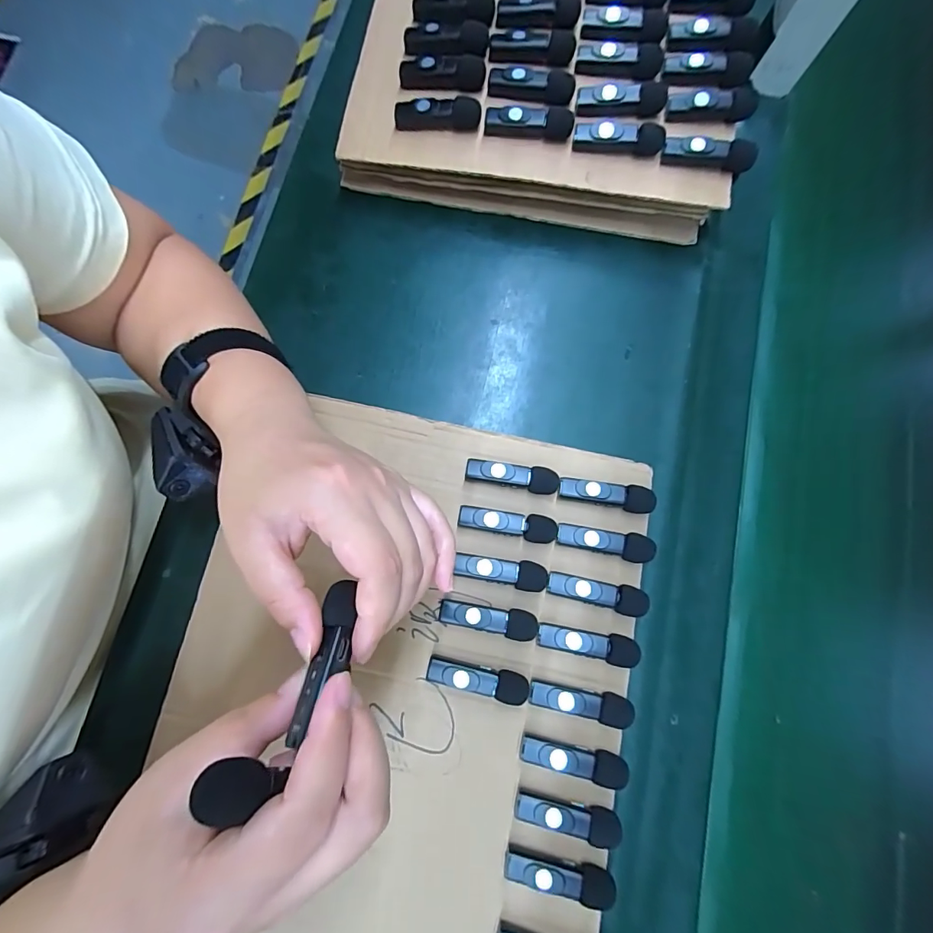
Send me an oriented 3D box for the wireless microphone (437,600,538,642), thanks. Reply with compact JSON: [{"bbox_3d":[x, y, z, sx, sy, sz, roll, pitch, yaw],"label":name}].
[{"bbox_3d":[0.015,0.102,0.296,0.064,0.016,0.019,7,78,1],"label":"wireless microphone"}]

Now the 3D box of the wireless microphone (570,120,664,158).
[{"bbox_3d":[0.111,-0.239,0.323,0.064,0.017,0.014,3,79,-2],"label":"wireless microphone"}]

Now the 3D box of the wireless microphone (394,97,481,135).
[{"bbox_3d":[-0.022,-0.265,0.332,0.064,0.016,0.012,5,79,-2],"label":"wireless microphone"}]

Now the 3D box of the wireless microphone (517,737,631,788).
[{"bbox_3d":[0.067,0.183,0.277,0.064,0.015,0.018,11,78,2],"label":"wireless microphone"}]

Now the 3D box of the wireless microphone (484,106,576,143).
[{"bbox_3d":[0.046,-0.254,0.327,0.064,0.018,0.014,3,79,-2],"label":"wireless microphone"}]

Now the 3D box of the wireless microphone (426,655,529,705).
[{"bbox_3d":[0.007,0.137,0.287,0.065,0.017,0.018,12,78,3],"label":"wireless microphone"}]

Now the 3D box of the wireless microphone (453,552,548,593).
[{"bbox_3d":[0.024,0.071,0.302,0.061,0.017,0.019,10,78,2],"label":"wireless microphone"}]

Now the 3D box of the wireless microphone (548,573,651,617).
[{"bbox_3d":[0.087,0.085,0.299,0.065,0.018,0.018,13,78,3],"label":"wireless microphone"}]

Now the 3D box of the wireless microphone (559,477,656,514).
[{"bbox_3d":[0.098,0.019,0.313,0.065,0.015,0.018,12,78,3],"label":"wireless microphone"}]

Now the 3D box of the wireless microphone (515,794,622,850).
[{"bbox_3d":[0.061,0.214,0.271,0.062,0.016,0.017,9,78,2],"label":"wireless microphone"}]

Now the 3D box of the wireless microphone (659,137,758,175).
[{"bbox_3d":[0.175,-0.226,0.320,0.063,0.019,0.012,8,78,-1],"label":"wireless microphone"}]

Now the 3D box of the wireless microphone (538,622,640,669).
[{"bbox_3d":[0.079,0.116,0.293,0.065,0.017,0.018,13,78,3],"label":"wireless microphone"}]

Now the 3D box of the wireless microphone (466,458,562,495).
[{"bbox_3d":[0.032,0.008,0.316,0.065,0.016,0.017,8,78,2],"label":"wireless microphone"}]

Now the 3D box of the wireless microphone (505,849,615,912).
[{"bbox_3d":[0.055,0.244,0.264,0.064,0.017,0.017,10,78,2],"label":"wireless microphone"}]

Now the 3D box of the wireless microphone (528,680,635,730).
[{"bbox_3d":[0.072,0.151,0.285,0.064,0.016,0.018,9,78,2],"label":"wireless microphone"}]

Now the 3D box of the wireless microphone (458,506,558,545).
[{"bbox_3d":[0.028,0.041,0.308,0.067,0.016,0.018,8,78,2],"label":"wireless microphone"}]

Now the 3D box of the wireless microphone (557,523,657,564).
[{"bbox_3d":[0.094,0.053,0.305,0.064,0.016,0.018,8,78,2],"label":"wireless microphone"}]

